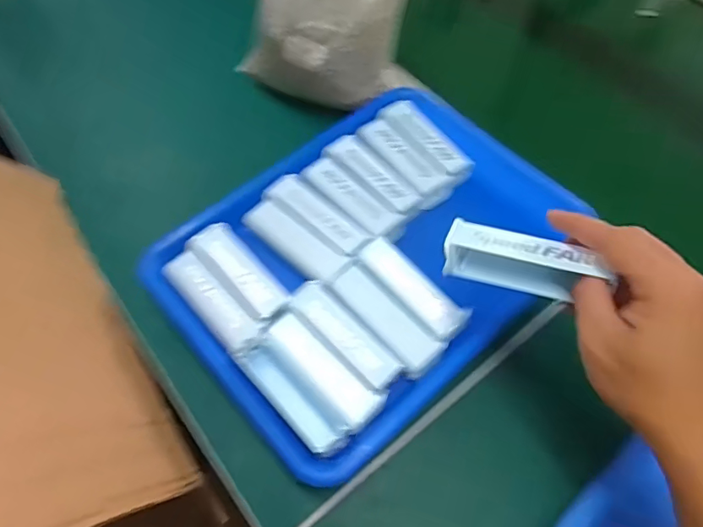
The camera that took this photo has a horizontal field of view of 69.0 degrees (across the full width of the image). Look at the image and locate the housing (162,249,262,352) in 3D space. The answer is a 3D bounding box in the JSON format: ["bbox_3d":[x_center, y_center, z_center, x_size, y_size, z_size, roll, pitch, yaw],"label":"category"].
[{"bbox_3d":[-0.113,0.029,0.409,0.105,0.015,0.031,41,66,20],"label":"housing"}]

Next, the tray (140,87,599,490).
[{"bbox_3d":[0.025,-0.012,0.453,0.348,0.049,0.254,-36,65,-23],"label":"tray"}]

